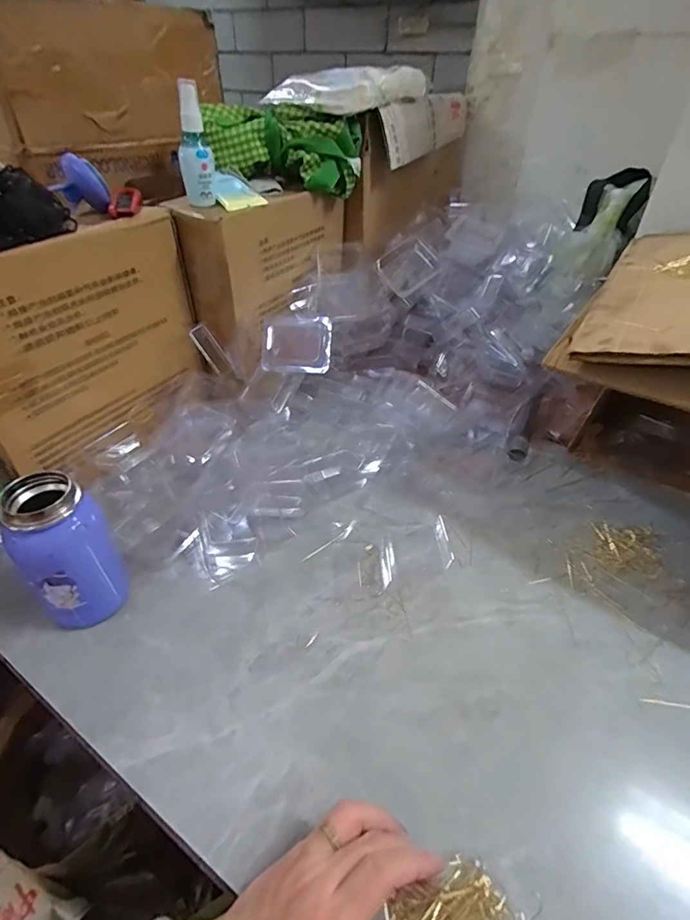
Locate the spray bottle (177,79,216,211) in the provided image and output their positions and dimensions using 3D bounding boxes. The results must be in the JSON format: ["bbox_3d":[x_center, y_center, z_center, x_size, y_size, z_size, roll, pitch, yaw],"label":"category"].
[{"bbox_3d":[-0.173,-0.358,0.534,0.039,0.119,0.031,-8,41,-11],"label":"spray bottle"}]

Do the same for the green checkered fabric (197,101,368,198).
[{"bbox_3d":[-0.088,-0.430,0.645,0.218,0.087,0.071,2,40,0],"label":"green checkered fabric"}]

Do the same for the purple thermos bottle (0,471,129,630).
[{"bbox_3d":[-0.241,0.081,0.406,0.068,0.133,0.058,-27,48,-31],"label":"purple thermos bottle"}]

